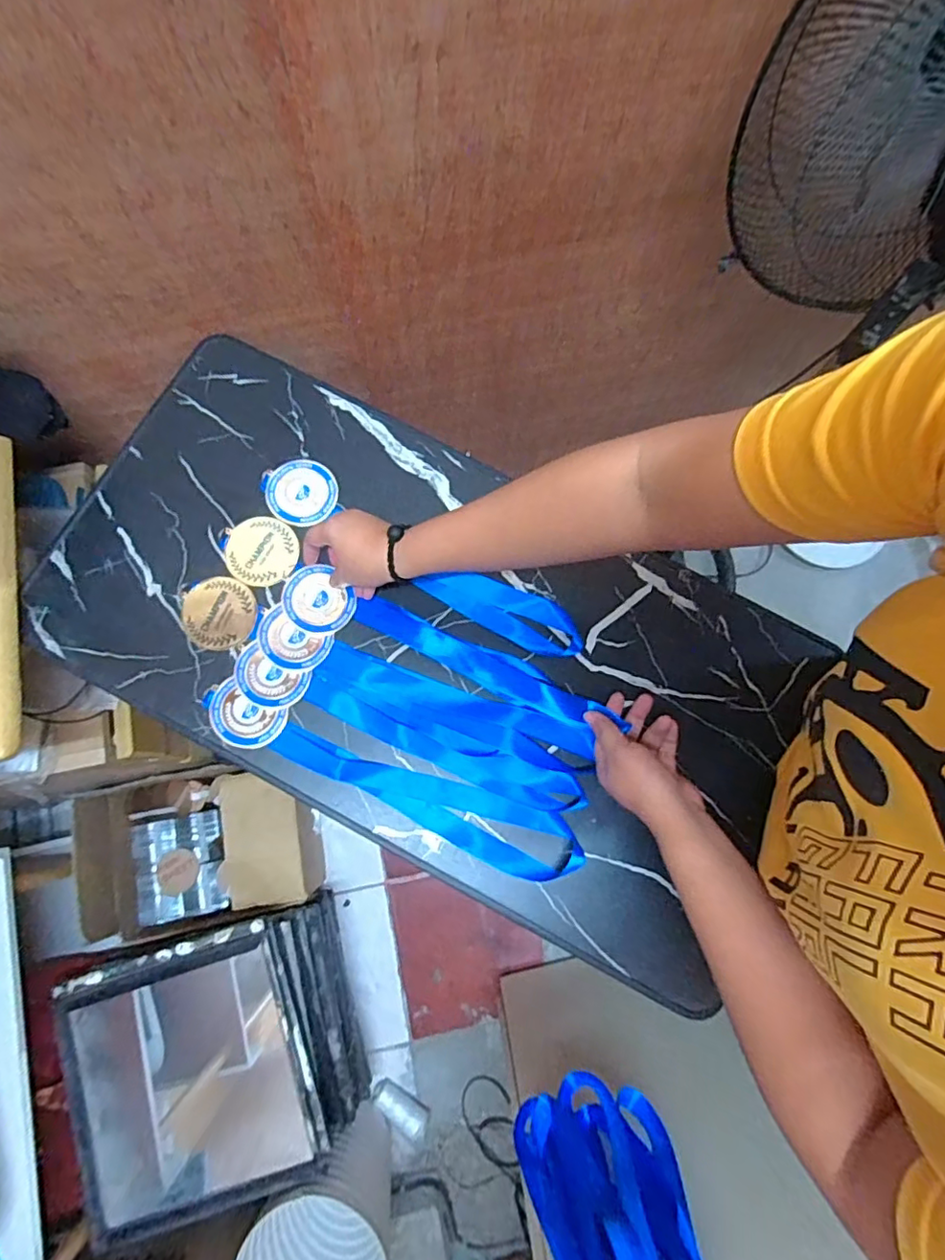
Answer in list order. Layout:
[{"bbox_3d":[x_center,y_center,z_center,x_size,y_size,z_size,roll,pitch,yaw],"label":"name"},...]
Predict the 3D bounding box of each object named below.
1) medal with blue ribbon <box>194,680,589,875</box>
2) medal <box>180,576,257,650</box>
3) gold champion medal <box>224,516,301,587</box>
[{"bbox_3d":[-0.081,0.145,0.557,0.379,0.008,0.061,22,79,3],"label":"medal with blue ribbon"},{"bbox_3d":[-0.254,-0.017,0.587,0.072,0.004,0.071,0,78,-1],"label":"medal"},{"bbox_3d":[-0.216,-0.081,0.601,0.073,0.005,0.071,0,78,-1],"label":"gold champion medal"}]

